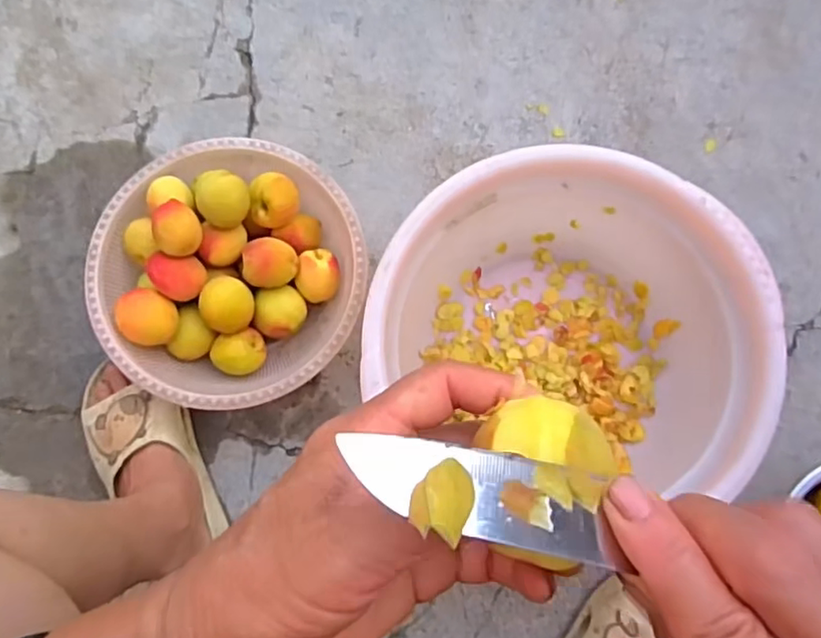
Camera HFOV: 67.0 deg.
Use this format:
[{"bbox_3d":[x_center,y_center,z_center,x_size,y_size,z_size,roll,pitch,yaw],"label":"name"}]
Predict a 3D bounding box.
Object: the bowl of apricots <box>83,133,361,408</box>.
[{"bbox_3d":[-0.182,-0.047,0.649,0.262,0.128,0.261,0,81,-1],"label":"bowl of apricots"}]

